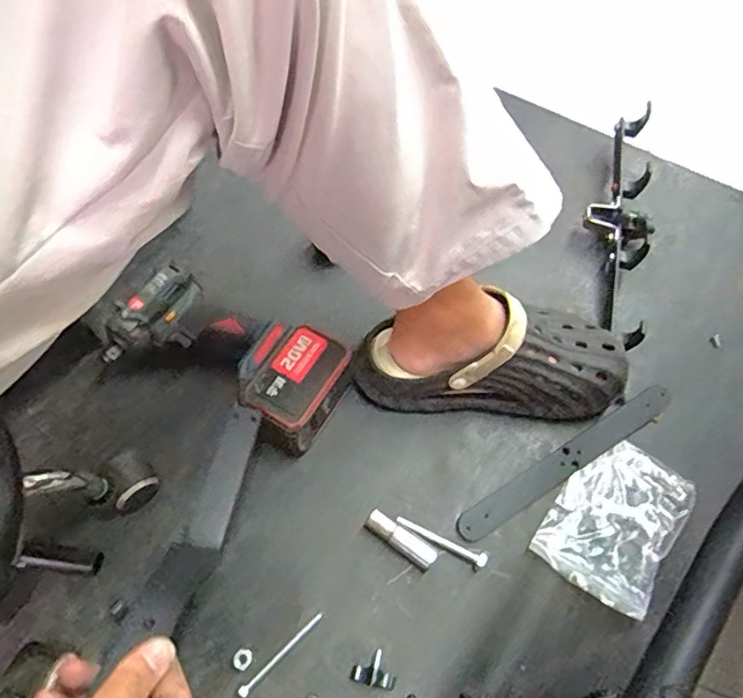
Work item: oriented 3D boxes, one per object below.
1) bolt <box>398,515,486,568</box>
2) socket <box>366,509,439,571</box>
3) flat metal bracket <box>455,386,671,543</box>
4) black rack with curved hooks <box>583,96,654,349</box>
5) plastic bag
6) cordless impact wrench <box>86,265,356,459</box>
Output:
[{"bbox_3d":[0.071,0.198,0.576,0.098,0.016,0.011,24,63,12],"label":"bolt"},{"bbox_3d":[0.029,0.196,0.575,0.078,0.021,0.021,35,66,17],"label":"socket"},{"bbox_3d":[0.218,0.121,0.617,0.294,0.010,0.032,-30,69,-13],"label":"flat metal bracket"},{"bbox_3d":[0.322,-0.170,0.730,0.077,0.065,0.367,9,74,5],"label":"black rack with curved hooks"},{"bbox_3d":[0.256,0.178,0.587,0.114,0.007,0.163,33,66,16],"label":"plastic bag"},{"bbox_3d":[-0.166,0.006,0.638,0.277,0.087,0.126,24,65,10],"label":"cordless impact wrench"}]

